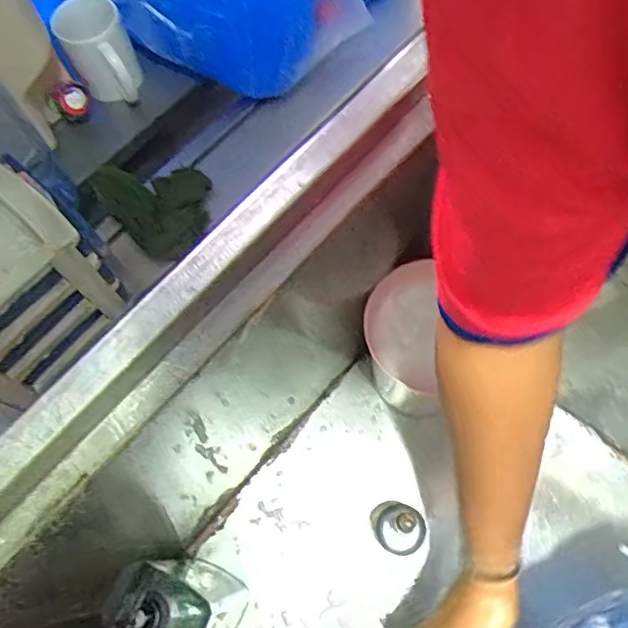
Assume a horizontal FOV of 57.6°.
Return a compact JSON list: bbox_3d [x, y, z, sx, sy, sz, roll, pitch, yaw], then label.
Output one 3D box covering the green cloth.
[{"bbox_3d":[-0.173,-0.132,0.661,0.113,0.047,0.141,-40,71,-13],"label":"green cloth"}]

